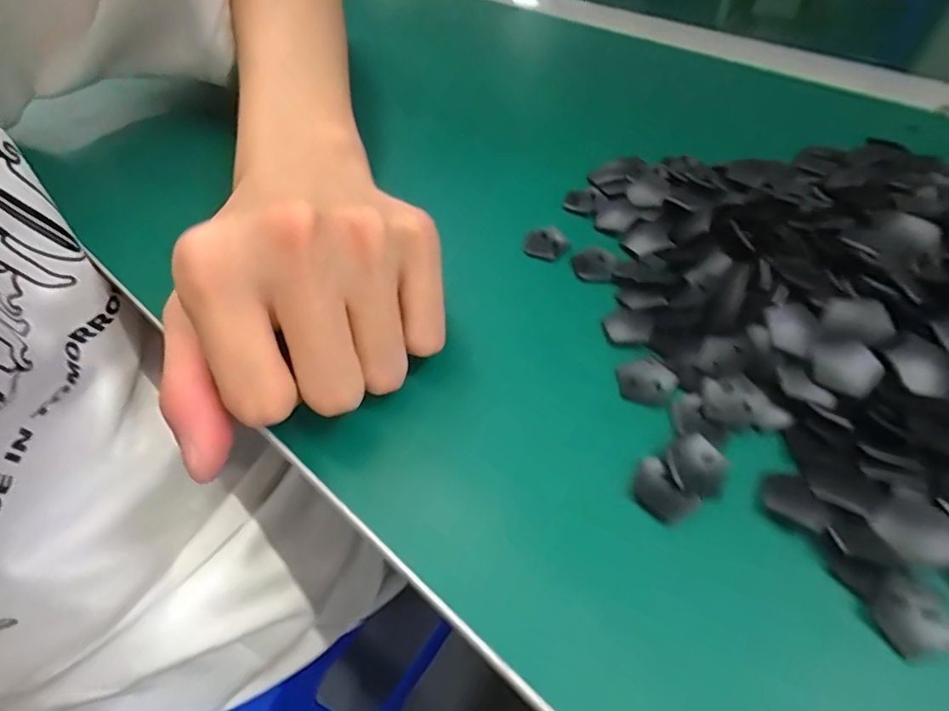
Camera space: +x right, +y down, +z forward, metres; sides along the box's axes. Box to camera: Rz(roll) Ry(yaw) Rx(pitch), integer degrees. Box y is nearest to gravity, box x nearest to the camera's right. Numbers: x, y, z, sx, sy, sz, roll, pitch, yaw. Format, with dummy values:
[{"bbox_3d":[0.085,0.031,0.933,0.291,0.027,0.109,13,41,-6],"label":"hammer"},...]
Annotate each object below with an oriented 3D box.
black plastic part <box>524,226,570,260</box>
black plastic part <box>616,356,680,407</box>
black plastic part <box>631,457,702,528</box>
[{"bbox_3d":[0.030,-0.048,0.212,0.018,0.004,0.016,0,52,4],"label":"black plastic part"},{"bbox_3d":[0.058,0.008,0.169,0.019,0.004,0.017,29,59,23],"label":"black plastic part"},{"bbox_3d":[0.055,0.040,0.146,0.014,0.004,0.019,-32,57,-20],"label":"black plastic part"}]

